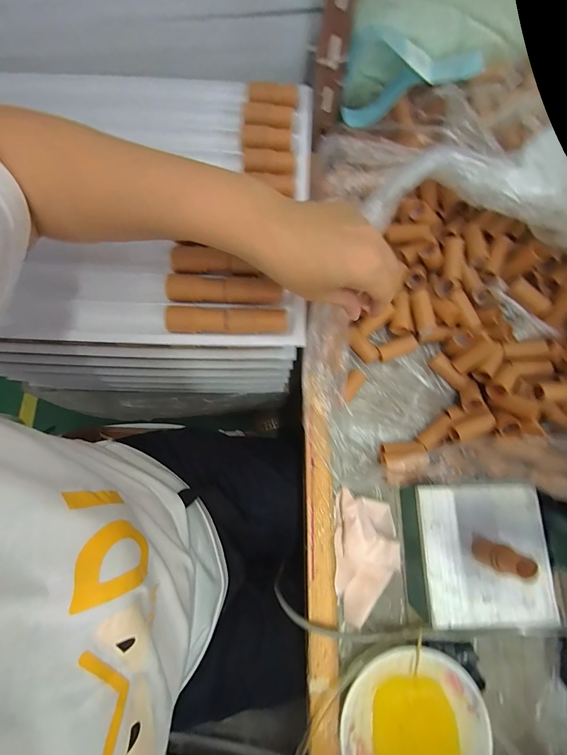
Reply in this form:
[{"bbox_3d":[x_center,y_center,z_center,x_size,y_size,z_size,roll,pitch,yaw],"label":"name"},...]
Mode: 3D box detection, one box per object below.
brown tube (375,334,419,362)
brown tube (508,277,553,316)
[{"bbox_3d":[0.137,-0.036,0.415,0.051,0.015,0.019,-21,78,-7],"label":"brown tube"},{"bbox_3d":[0.279,-0.092,0.393,0.046,0.017,0.016,38,78,7],"label":"brown tube"}]

